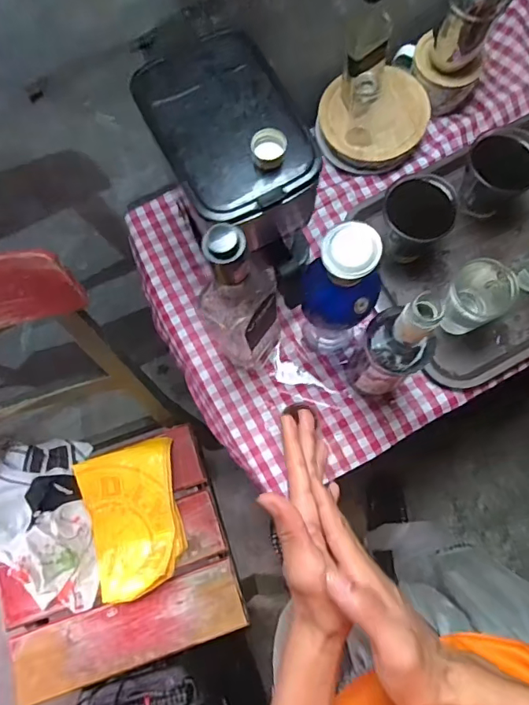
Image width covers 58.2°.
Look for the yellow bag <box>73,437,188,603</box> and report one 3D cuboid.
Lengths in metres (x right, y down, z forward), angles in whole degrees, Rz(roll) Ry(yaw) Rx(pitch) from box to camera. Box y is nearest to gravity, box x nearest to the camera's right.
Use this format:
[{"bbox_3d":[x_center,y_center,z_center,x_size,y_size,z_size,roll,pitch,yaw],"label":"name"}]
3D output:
[{"bbox_3d":[-0.224,0.290,0.822,0.162,0.056,0.241,-13,76,-1],"label":"yellow bag"}]

